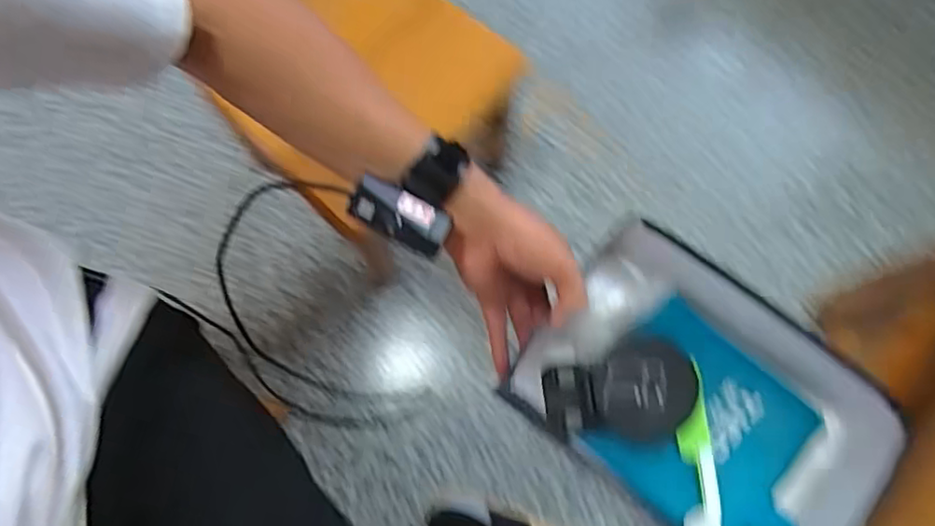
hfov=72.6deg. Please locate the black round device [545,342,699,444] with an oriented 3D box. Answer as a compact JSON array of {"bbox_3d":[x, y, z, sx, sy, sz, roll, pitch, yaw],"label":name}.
[{"bbox_3d":[0.133,0.115,0.556,0.127,0.024,0.076,-9,75,-2],"label":"black round device"}]

